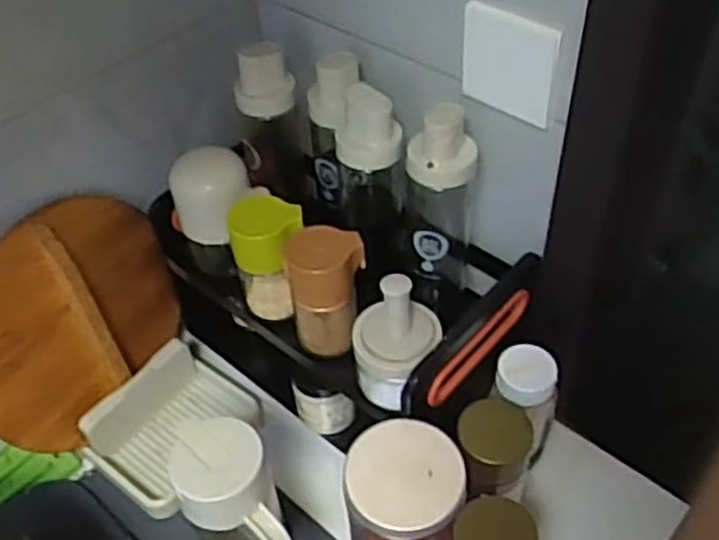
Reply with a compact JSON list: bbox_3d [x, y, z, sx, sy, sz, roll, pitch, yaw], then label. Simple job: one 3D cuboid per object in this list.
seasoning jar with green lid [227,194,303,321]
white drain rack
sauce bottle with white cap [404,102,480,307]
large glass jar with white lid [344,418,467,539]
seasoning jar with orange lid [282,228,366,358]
[{"bbox_3d":[-0.084,-0.006,0.714,0.069,0.128,0.056,-8,46,-4],"label":"seasoning jar with green lid"},{"bbox_3d":[-0.197,0.163,0.807,0.133,0.068,0.170,27,54,26],"label":"white drain rack"},{"bbox_3d":[0.074,-0.046,0.707,0.064,0.233,0.053,3,47,7],"label":"sauce bottle with white cap"},{"bbox_3d":[0.040,0.218,0.660,0.091,0.180,0.100,-2,46,2],"label":"large glass jar with white lid"},{"bbox_3d":[-0.029,0.024,0.679,0.070,0.131,0.047,-4,46,0],"label":"seasoning jar with orange lid"}]

